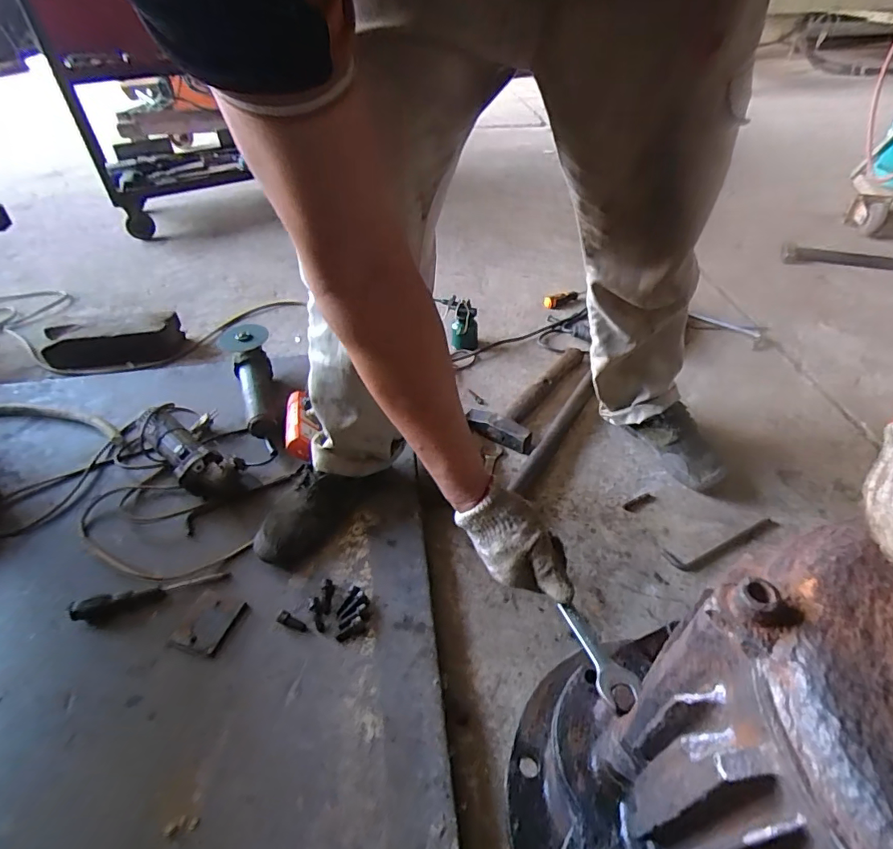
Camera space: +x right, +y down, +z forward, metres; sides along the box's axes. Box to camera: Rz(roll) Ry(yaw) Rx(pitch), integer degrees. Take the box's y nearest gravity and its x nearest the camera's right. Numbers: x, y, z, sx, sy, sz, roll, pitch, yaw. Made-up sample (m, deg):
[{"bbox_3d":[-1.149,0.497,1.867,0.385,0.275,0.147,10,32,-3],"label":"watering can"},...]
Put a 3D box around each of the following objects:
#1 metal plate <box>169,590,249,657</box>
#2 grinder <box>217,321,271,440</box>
[{"bbox_3d":[-0.315,0.265,0.654,0.074,0.010,0.072,10,45,14],"label":"metal plate"},{"bbox_3d":[-0.388,-0.090,0.967,0.084,0.076,0.287,-15,64,-12],"label":"grinder"}]

